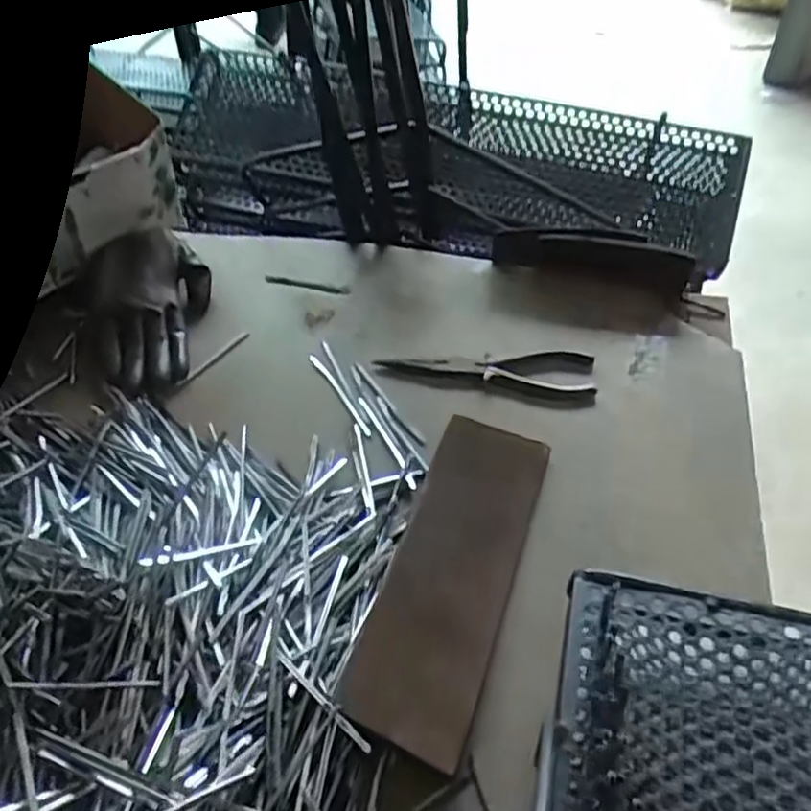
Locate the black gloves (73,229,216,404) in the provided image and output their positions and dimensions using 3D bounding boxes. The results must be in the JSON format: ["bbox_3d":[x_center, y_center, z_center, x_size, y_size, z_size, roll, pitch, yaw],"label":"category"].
[{"bbox_3d":[-0.244,-0.088,0.658,0.130,0.059,0.159,-19,50,-13],"label":"black gloves"}]

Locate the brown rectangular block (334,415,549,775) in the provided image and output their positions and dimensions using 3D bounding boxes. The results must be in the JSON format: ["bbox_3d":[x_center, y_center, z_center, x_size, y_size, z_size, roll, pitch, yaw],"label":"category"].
[{"bbox_3d":[0.037,0.111,0.493,0.087,0.018,0.247,27,54,-2],"label":"brown rectangular block"}]

